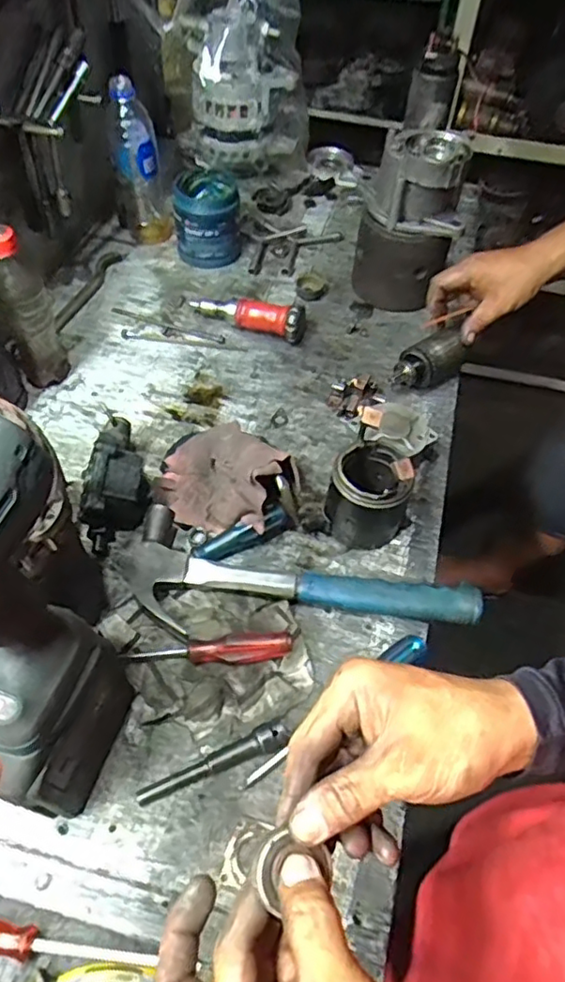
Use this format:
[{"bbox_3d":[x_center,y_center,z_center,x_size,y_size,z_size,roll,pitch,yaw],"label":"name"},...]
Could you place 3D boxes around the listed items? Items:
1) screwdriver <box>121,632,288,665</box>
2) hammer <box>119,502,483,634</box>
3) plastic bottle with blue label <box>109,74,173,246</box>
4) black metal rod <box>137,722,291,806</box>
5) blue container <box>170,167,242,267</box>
[{"bbox_3d":[-0.065,0.144,0.549,0.144,0.023,0.023,-1,54,-4],"label":"screwdriver"},{"bbox_3d":[0.006,0.097,0.572,0.356,0.045,0.114,12,54,6],"label":"hammer"},{"bbox_3d":[-0.197,-0.449,0.850,0.061,0.215,0.055,-6,54,-8],"label":"plastic bottle with blue label"},{"bbox_3d":[-0.056,0.220,0.500,0.126,0.018,0.020,-15,56,-14],"label":"black metal rod"},{"bbox_3d":[-0.107,-0.389,0.883,0.090,0.100,0.090,2,53,-2],"label":"blue container"}]

